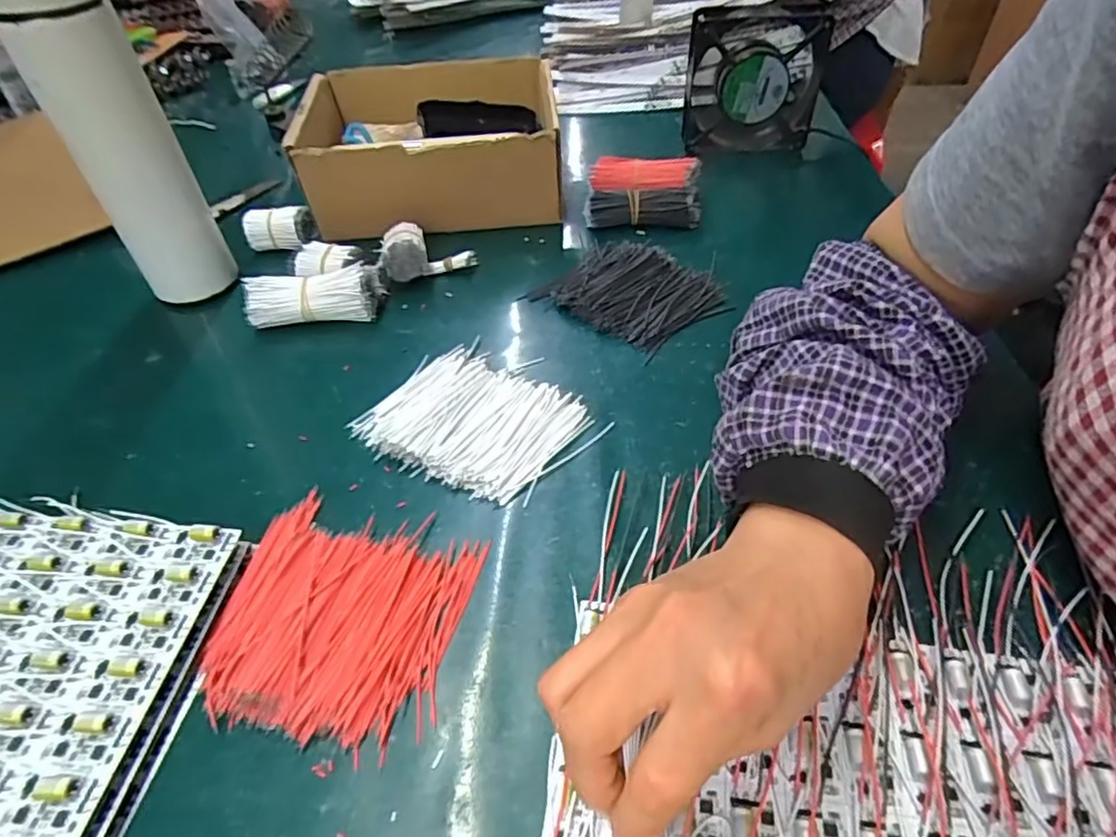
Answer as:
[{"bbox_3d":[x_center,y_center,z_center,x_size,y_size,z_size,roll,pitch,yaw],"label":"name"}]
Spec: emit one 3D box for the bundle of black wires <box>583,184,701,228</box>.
[{"bbox_3d":[0.071,-0.184,0.530,0.094,0.028,0.030,-2,46,2],"label":"bundle of black wires"}]

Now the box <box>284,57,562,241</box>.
[{"bbox_3d":[-0.121,-0.243,0.556,0.229,0.086,0.188,-6,46,-1],"label":"box"}]

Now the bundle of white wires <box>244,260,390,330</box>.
[{"bbox_3d":[-0.180,-0.090,0.460,0.095,0.036,0.034,-6,46,-2],"label":"bundle of white wires"}]

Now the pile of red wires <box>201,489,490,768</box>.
[{"bbox_3d":[-0.106,0.091,0.296,0.114,0.016,0.110,5,47,10],"label":"pile of red wires"}]

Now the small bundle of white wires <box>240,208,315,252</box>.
[{"bbox_3d":[-0.236,-0.160,0.525,0.051,0.032,0.025,2,46,7],"label":"small bundle of white wires"}]

